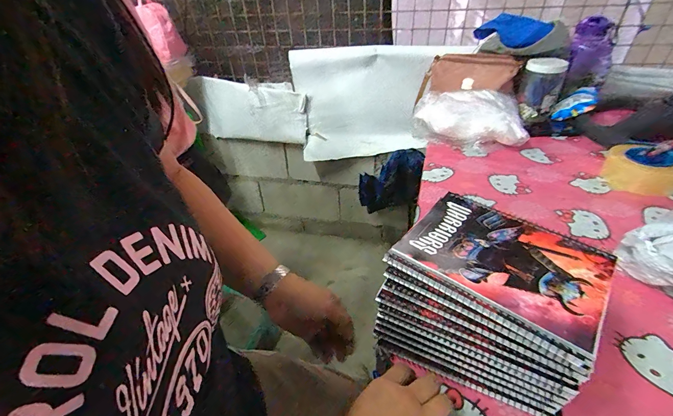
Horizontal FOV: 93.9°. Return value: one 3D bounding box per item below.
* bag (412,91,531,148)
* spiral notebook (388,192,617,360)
[{"bbox_3d":[0.354,-0.247,0.860,0.270,0.086,0.233,5,38,14],"label":"bag"},{"bbox_3d":[0.185,0.053,0.357,0.196,0.010,0.144,25,46,34],"label":"spiral notebook"}]

